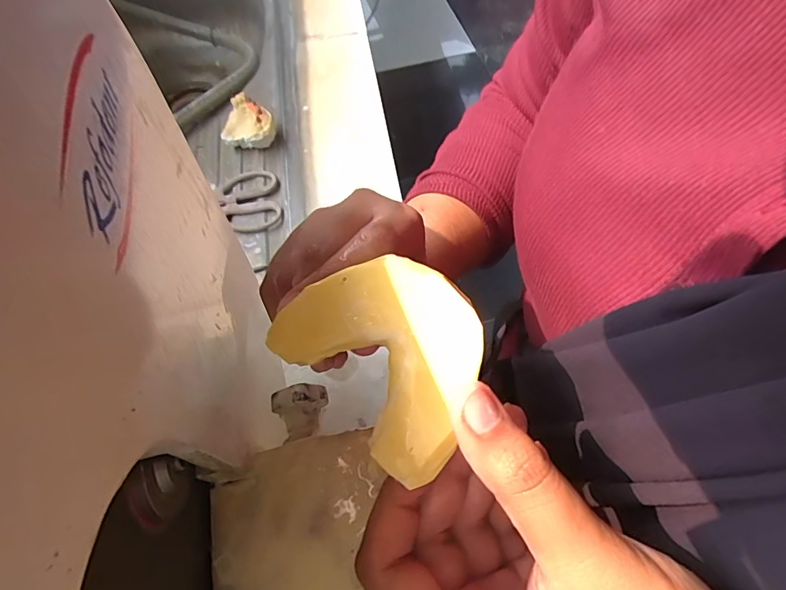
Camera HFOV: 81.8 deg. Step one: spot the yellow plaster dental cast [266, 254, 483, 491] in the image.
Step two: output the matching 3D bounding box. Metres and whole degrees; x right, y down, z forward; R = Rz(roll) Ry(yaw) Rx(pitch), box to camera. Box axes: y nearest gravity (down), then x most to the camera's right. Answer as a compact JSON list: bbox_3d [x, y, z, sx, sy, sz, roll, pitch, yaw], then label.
[{"bbox_3d":[0.001,0.018,0.149,0.063,0.025,0.052,40,89,12],"label":"yellow plaster dental cast"}]

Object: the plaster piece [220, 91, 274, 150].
[{"bbox_3d":[-0.170,-0.201,0.538,0.057,0.046,0.047,15,63,9],"label":"plaster piece"}]

